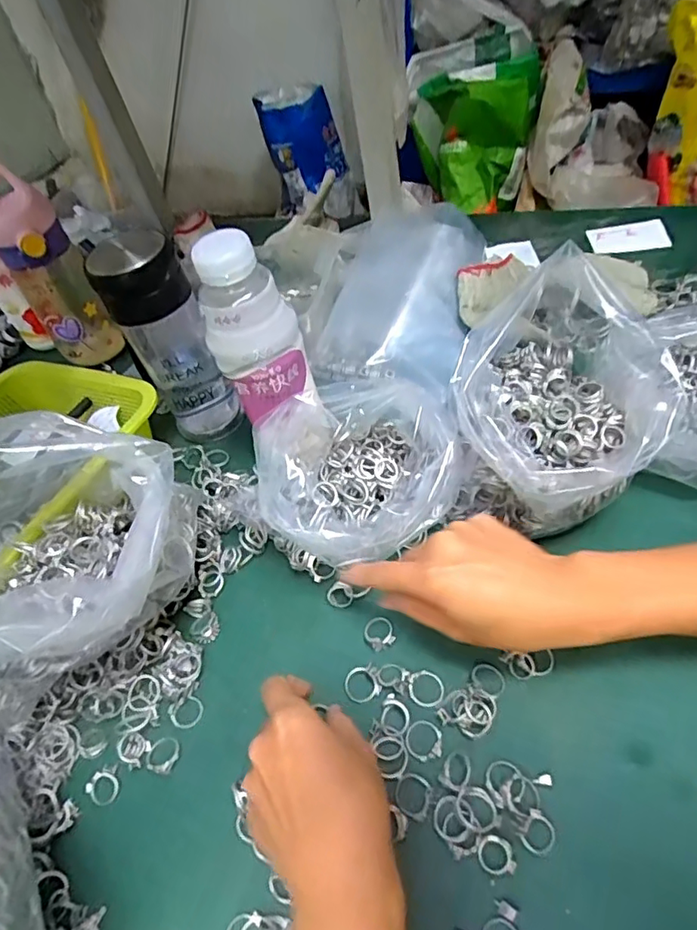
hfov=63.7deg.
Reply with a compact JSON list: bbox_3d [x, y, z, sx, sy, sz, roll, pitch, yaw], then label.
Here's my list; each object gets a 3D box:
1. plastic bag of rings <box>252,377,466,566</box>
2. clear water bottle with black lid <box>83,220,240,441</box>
[{"bbox_3d":[0.006,0.005,0.413,0.144,0.074,0.143,-24,49,-7],"label":"plastic bag of rings"},{"bbox_3d":[-0.150,-0.103,0.485,0.066,0.187,0.056,-28,50,-10],"label":"clear water bottle with black lid"}]

